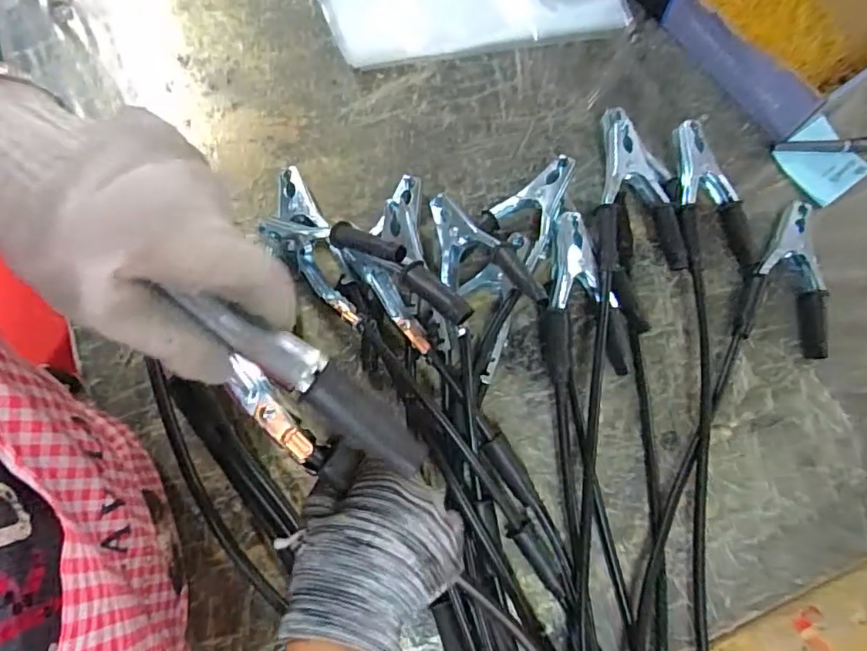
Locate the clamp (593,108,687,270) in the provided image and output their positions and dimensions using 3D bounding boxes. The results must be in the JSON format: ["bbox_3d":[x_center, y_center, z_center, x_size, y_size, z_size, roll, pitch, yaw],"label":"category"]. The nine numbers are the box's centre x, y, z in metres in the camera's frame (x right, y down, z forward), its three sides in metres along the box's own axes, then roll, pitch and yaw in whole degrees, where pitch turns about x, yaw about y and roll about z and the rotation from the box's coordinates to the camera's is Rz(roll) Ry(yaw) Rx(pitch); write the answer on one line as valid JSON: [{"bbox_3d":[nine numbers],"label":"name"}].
[{"bbox_3d":[0.186,-0.129,0.516,0.082,0.046,0.171,1,75,-1],"label":"clamp"}]

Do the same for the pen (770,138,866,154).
[{"bbox_3d":[0.408,-0.181,0.558,0.128,0.012,0.017,-2,75,-2],"label":"pen"}]

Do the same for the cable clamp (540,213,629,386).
[{"bbox_3d":[0.130,-0.030,0.487,0.080,0.050,0.158,-2,75,-2],"label":"cable clamp"}]

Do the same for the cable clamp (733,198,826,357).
[{"bbox_3d":[0.332,-0.049,0.511,0.079,0.025,0.143,16,75,2],"label":"cable clamp"}]

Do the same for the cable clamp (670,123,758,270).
[{"bbox_3d":[0.258,-0.120,0.523,0.082,0.035,0.149,-10,76,-4],"label":"cable clamp"}]

